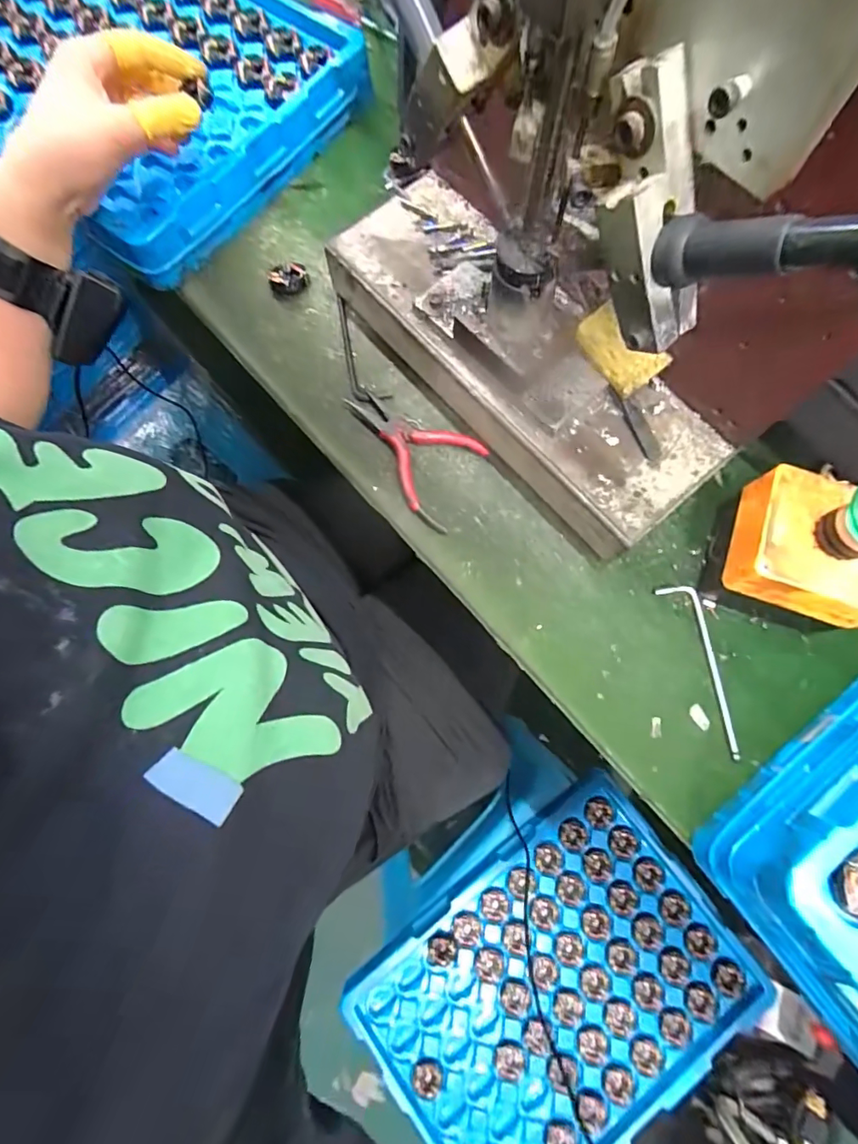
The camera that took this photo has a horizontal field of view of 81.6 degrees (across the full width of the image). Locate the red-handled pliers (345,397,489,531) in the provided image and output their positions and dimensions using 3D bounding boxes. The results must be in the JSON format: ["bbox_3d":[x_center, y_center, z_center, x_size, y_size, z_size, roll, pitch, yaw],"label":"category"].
[{"bbox_3d":[-0.021,-0.085,0.359,0.111,0.011,0.069,30,78,8],"label":"red-handled pliers"}]

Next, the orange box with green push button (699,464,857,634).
[{"bbox_3d":[0.224,-0.014,0.290,0.079,0.099,0.070,20,77,6],"label":"orange box with green push button"}]

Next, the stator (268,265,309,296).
[{"bbox_3d":[-0.114,-0.235,0.401,0.031,0.016,0.023,2,76,2],"label":"stator"}]

